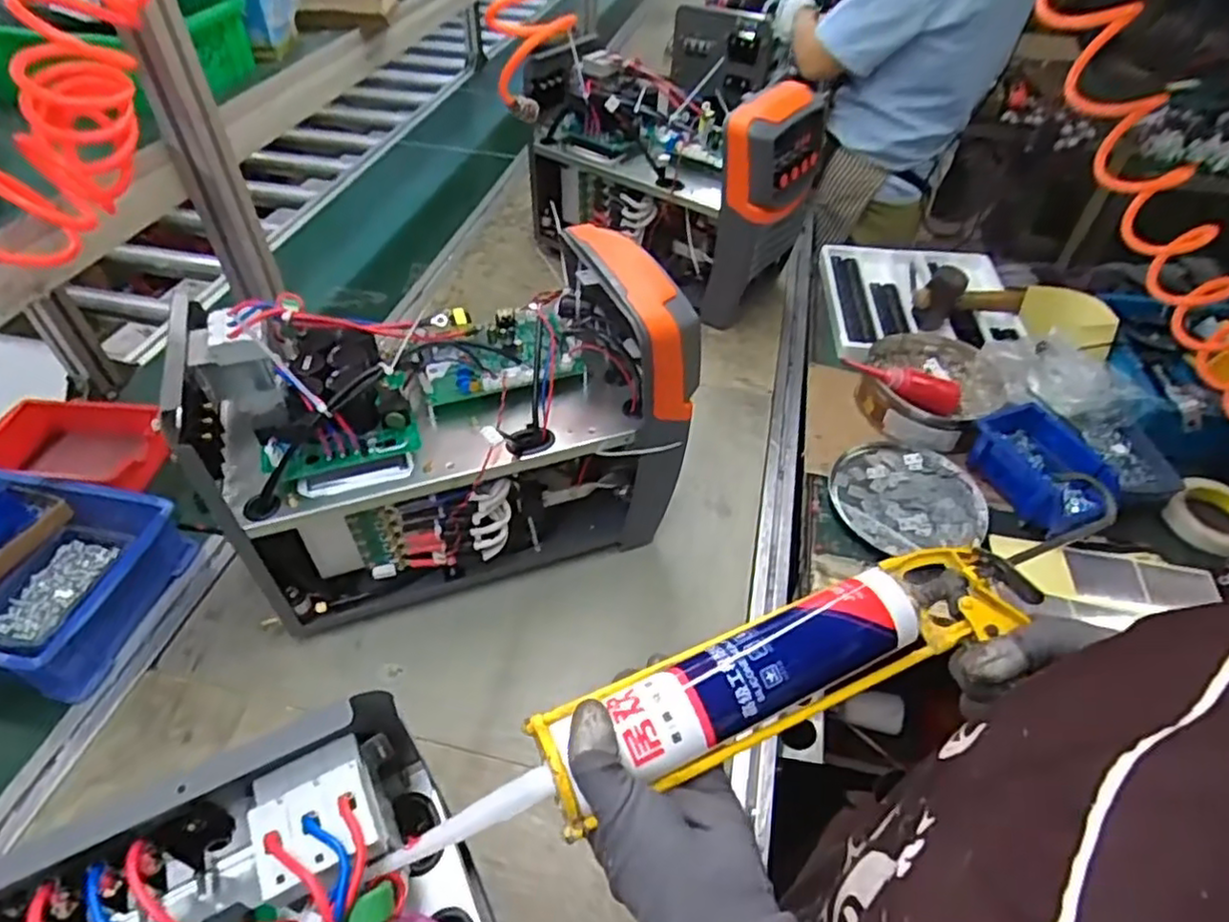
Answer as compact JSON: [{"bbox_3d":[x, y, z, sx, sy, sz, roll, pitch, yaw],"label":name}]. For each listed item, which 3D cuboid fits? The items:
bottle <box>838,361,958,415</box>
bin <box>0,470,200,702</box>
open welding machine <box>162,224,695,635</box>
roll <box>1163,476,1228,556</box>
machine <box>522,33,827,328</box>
[{"bbox_3d":[0.390,-0.106,0.923,0.162,0.038,0.034,18,46,-8],"label":"bottle"},{"bbox_3d":[-0.636,0.114,0.720,0.267,0.101,0.210,9,47,8],"label":"bin"},{"bbox_3d":[-0.155,-0.018,0.720,0.437,0.336,0.189,-16,49,-15],"label":"open welding machine"},{"bbox_3d":[0.743,0.072,0.839,0.106,0.028,0.103,0,46,0],"label":"roll"},{"bbox_3d":[0.090,-0.466,1.169,0.459,0.353,0.234,26,51,22],"label":"machine"}]

